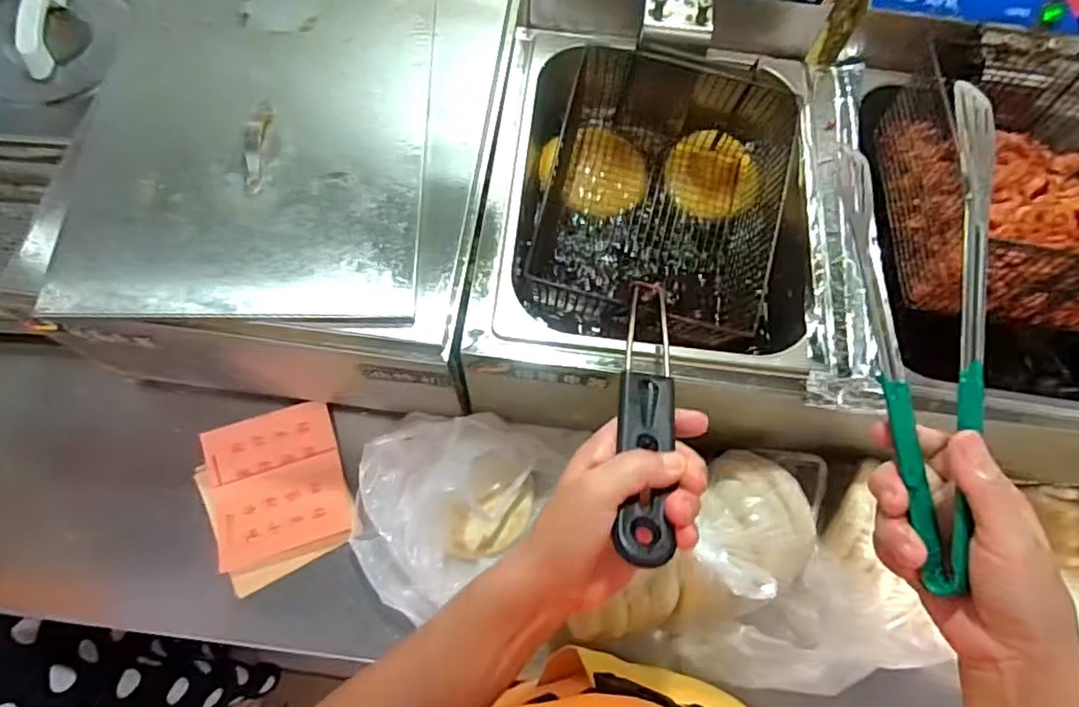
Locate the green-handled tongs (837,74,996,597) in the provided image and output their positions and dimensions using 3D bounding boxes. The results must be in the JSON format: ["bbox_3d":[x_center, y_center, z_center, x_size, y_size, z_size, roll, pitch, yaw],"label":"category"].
[{"bbox_3d":[0.234,-0.011,0.369,0.046,0.093,0.278,3,77,0],"label":"green-handled tongs"}]

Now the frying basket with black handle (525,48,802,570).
[{"bbox_3d":[0.074,-0.059,0.481,0.188,0.176,0.418,15,69,5],"label":"frying basket with black handle"}]

